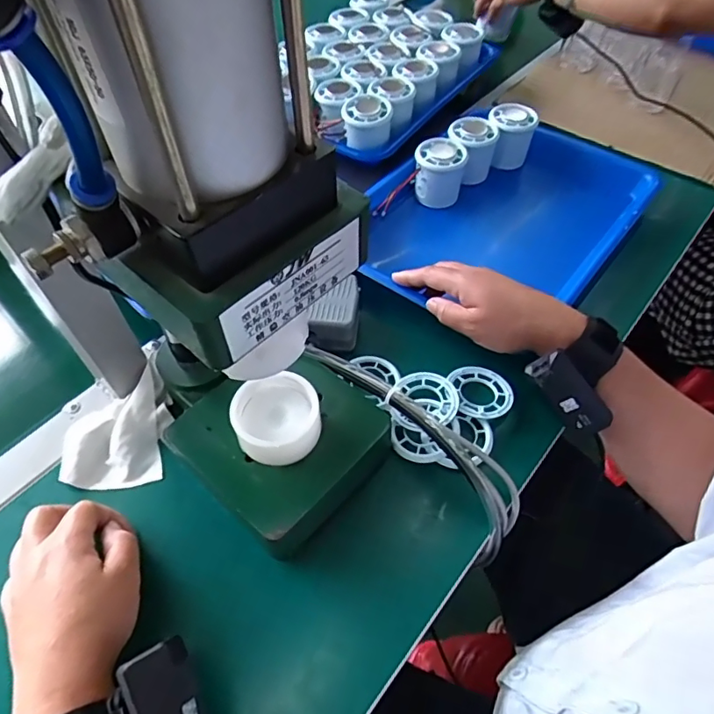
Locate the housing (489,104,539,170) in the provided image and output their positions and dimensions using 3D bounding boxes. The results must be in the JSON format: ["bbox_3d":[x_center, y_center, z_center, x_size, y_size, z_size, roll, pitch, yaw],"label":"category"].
[{"bbox_3d":[0.181,-0.260,0.624,0.055,0.055,0.057,11,53,7],"label":"housing"}]

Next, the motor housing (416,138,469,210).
[{"bbox_3d":[0.092,-0.205,0.588,0.053,0.061,0.053,3,52,1],"label":"motor housing"}]

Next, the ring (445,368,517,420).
[{"bbox_3d":[0.107,0.030,0.448,0.049,0.009,0.055,-6,53,-6],"label":"ring"}]

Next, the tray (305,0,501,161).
[{"bbox_3d":[0.021,-0.368,0.688,0.212,0.072,0.312,31,58,20],"label":"tray"}]

